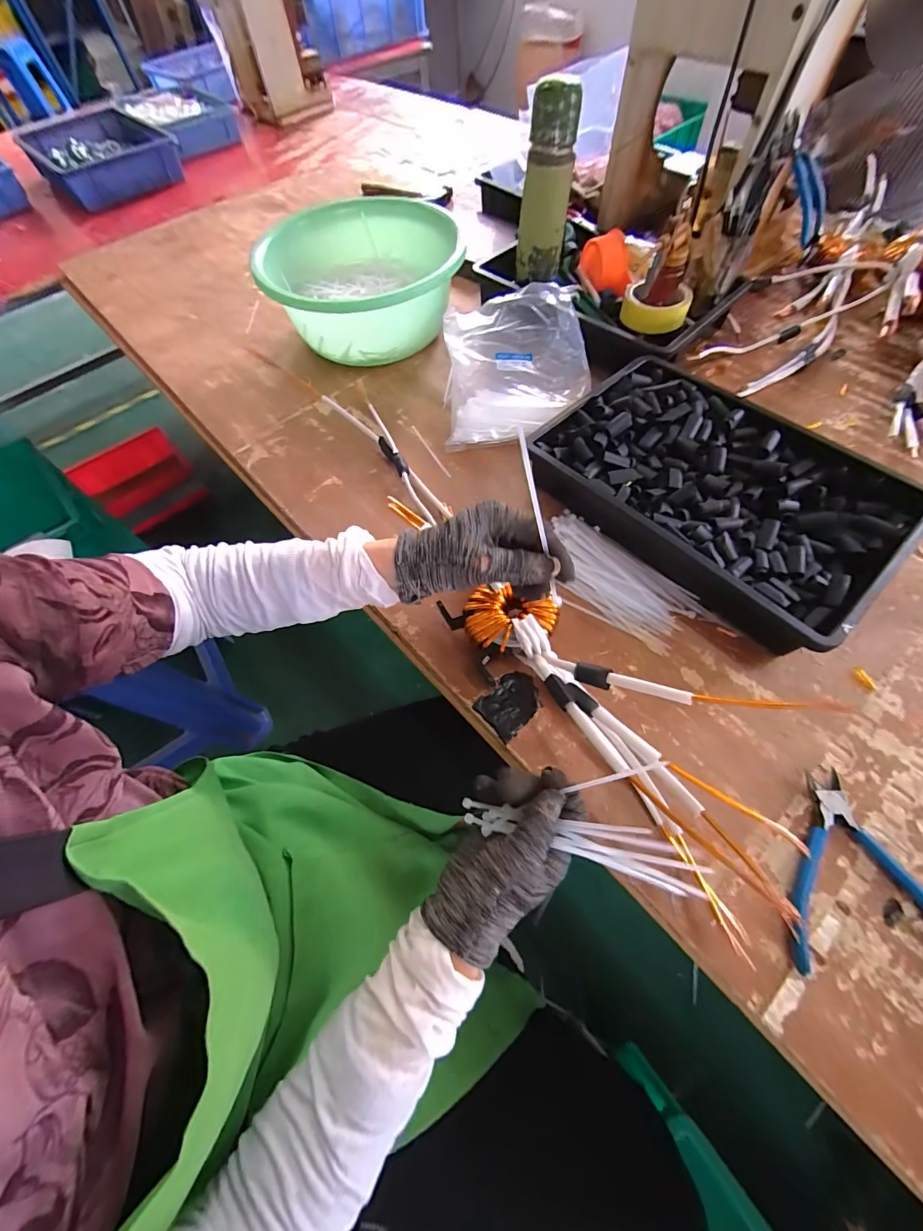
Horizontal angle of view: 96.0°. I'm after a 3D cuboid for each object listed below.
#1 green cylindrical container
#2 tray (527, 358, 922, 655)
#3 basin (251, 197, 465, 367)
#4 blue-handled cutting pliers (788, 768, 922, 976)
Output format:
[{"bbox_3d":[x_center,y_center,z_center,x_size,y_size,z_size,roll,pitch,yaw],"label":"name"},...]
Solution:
[{"bbox_3d":[0.115,-0.584,0.573,0.069,0.176,0.059,3,62,6],"label":"green cylindrical container"},{"bbox_3d":[0.282,-0.145,0.479,0.246,0.067,0.357,-42,68,-16],"label":"tray"},{"bbox_3d":[-0.151,-0.524,0.671,0.298,0.119,0.309,-10,61,-1],"label":"basin"},{"bbox_3d":[0.308,0.196,0.325,0.126,0.011,0.134,1,63,5],"label":"blue-handled cutting pliers"}]

